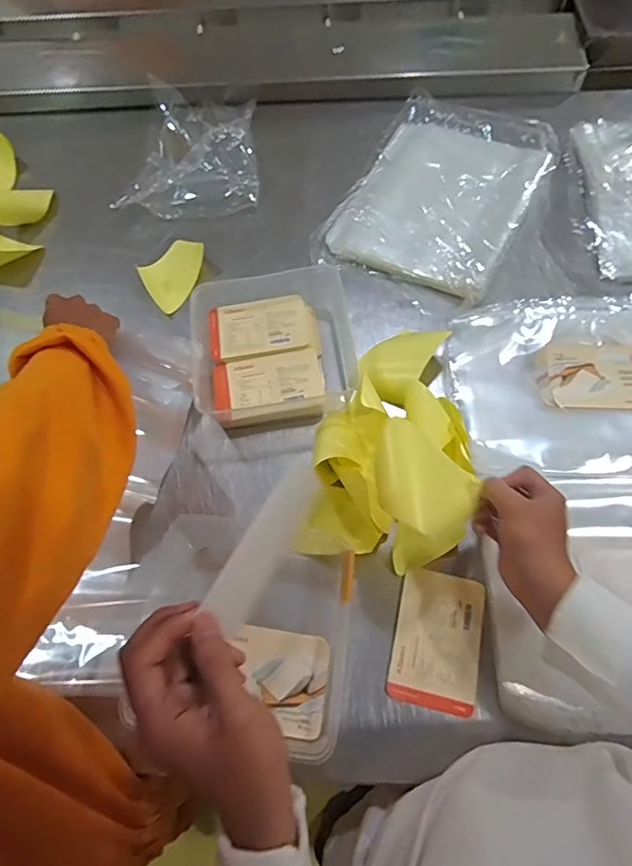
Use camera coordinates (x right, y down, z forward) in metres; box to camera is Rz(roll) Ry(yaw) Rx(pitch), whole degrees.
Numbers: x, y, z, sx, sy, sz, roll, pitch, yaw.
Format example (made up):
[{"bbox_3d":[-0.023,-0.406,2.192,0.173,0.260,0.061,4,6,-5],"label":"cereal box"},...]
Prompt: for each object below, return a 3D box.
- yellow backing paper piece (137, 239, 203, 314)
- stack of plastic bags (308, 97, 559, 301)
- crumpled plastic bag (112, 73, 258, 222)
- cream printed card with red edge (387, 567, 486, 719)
[{"bbox_3d":[-0.199,-0.231,0.715,0.101,0.005,0.072,-40,108,-12],"label":"yellow backing paper piece"},{"bbox_3d":[0.188,-0.377,0.718,0.265,0.066,0.374,25,69,15],"label":"stack of plastic bags"},{"bbox_3d":[-0.205,-0.474,0.797,0.225,0.077,0.256,-1,65,3],"label":"crumpled plastic bag"},{"bbox_3d":[0.124,0.209,0.504,0.084,0.009,0.130,11,66,9],"label":"cream printed card with red edge"}]

